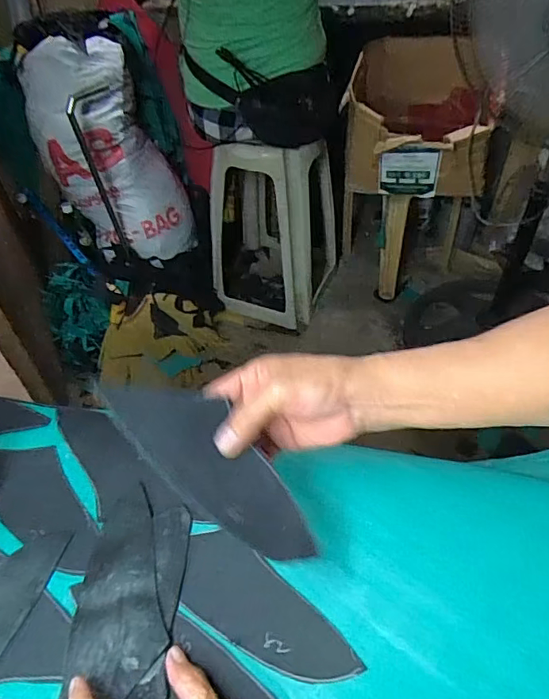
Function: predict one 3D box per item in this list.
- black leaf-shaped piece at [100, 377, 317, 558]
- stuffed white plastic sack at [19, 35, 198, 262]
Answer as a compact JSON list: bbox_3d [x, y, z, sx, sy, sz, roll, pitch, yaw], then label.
[{"bbox_3d":[-0.045,0.076,0.352,0.175,0.009,0.061,38,55,15],"label":"black leaf-shaped piece"},{"bbox_3d":[-0.507,-0.597,1.582,0.399,0.573,0.325,-19,49,-11],"label":"stuffed white plastic sack"}]

